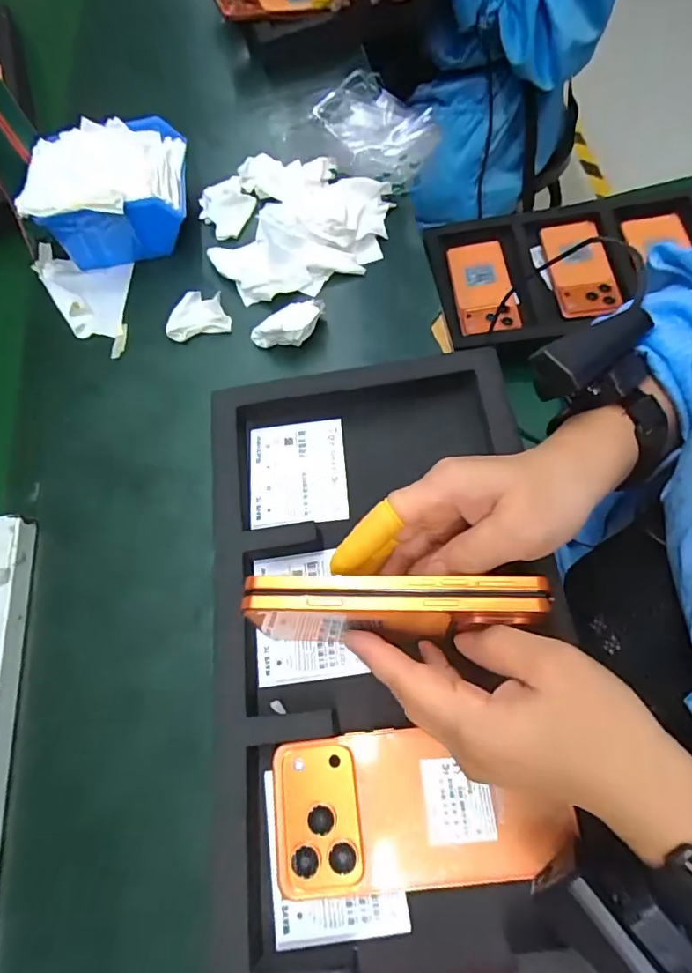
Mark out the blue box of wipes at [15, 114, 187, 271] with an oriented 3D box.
[{"bbox_3d":[-0.219,-0.281,0.480,0.138,0.070,0.126,-8,64,5],"label":"blue box of wipes"}]

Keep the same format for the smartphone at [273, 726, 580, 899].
[{"bbox_3d":[0.038,0.177,0.282,0.154,0.016,0.076,-10,65,4],"label":"smartphone"}]

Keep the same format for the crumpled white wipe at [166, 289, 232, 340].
[{"bbox_3d":[-0.134,-0.156,0.450,0.056,0.017,0.044,-13,65,2],"label":"crumpled white wipe"}]

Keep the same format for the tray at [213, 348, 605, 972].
[{"bbox_3d":[0.028,0.133,0.295,0.219,0.039,0.472,-10,65,4],"label":"tray"}]

